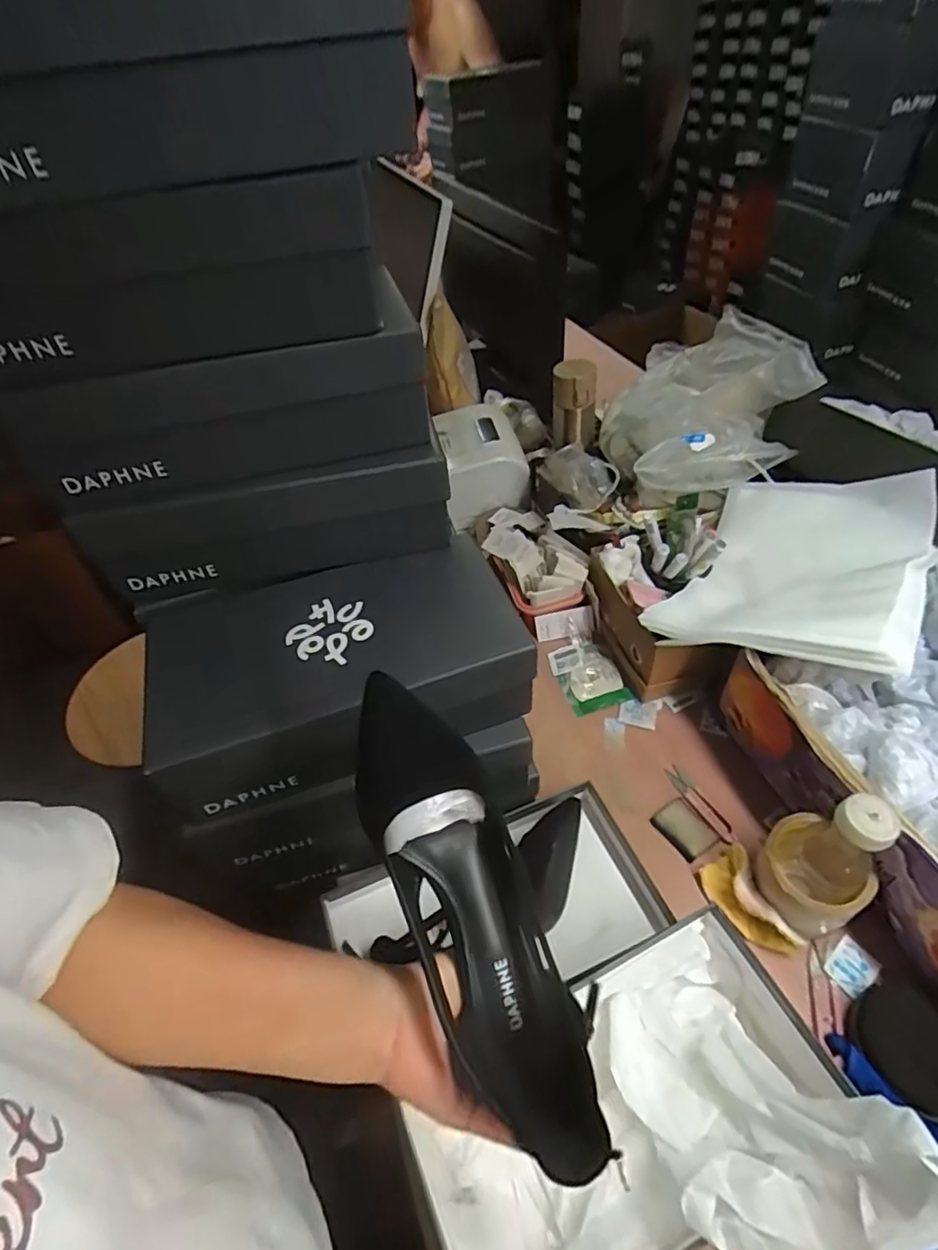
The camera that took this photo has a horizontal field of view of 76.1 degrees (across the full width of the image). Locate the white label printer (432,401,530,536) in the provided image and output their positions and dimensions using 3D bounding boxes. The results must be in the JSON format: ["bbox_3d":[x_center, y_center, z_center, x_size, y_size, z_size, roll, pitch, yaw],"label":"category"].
[{"bbox_3d":[0.019,-0.277,1.021,0.158,0.114,0.179,-11,48,-4],"label":"white label printer"}]

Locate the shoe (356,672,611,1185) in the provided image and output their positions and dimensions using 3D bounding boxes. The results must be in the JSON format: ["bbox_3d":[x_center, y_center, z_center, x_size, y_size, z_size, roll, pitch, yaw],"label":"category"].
[{"bbox_3d":[-0.001,0.145,0.325,0.072,0.087,0.238,-23,88,-14],"label":"shoe"}]

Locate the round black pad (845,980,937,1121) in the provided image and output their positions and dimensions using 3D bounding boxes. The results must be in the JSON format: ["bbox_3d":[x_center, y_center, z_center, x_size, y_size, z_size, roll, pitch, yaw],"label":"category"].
[{"bbox_3d":[0.365,0.344,0.487,0.089,0.022,0.089,-3,48,3],"label":"round black pad"}]

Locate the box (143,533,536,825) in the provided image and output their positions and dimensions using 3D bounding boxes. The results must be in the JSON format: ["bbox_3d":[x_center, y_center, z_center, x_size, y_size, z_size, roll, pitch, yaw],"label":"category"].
[{"bbox_3d":[-0.108,0.034,0.518,0.295,0.091,0.160,-16,48,-9],"label":"box"}]

